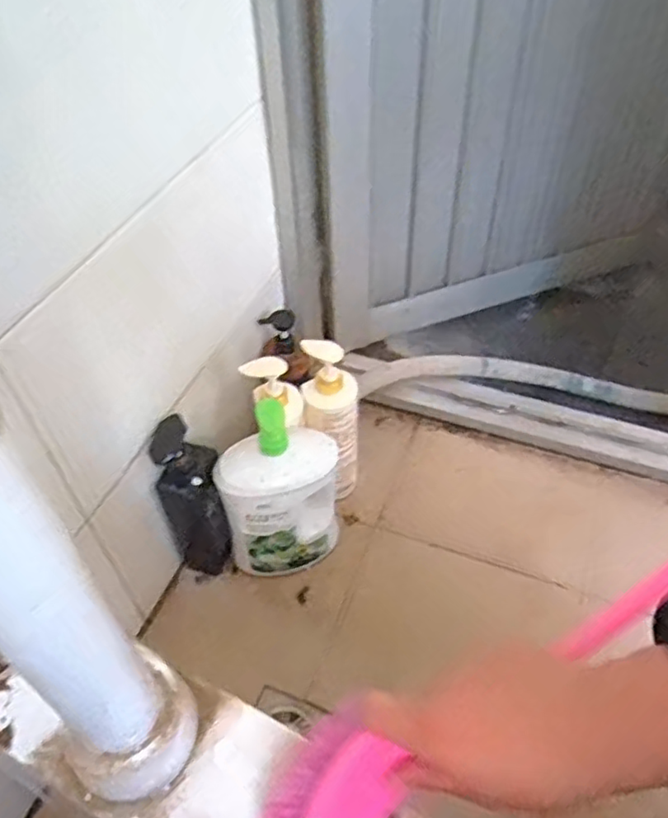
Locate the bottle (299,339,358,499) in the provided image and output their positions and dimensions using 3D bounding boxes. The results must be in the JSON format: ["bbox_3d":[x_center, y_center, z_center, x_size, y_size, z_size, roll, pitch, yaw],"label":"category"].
[{"bbox_3d":[-0.004,0.022,0.908,0.073,0.272,0.068,9,49,10],"label":"bottle"}]

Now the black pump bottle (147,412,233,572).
[{"bbox_3d":[-0.177,0.122,0.847,0.081,0.268,0.065,-18,50,-14],"label":"black pump bottle"}]

